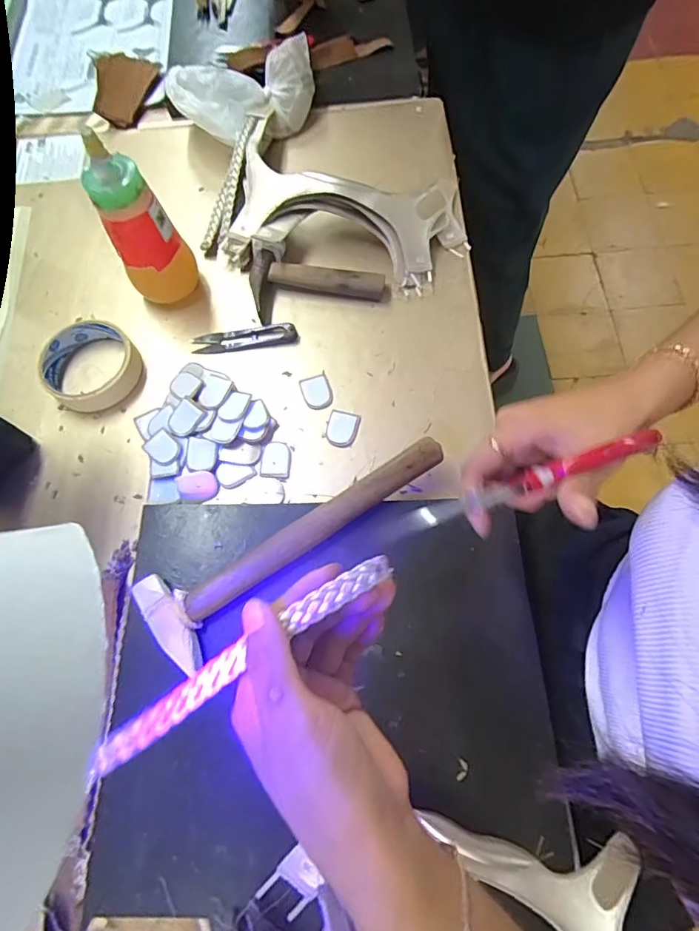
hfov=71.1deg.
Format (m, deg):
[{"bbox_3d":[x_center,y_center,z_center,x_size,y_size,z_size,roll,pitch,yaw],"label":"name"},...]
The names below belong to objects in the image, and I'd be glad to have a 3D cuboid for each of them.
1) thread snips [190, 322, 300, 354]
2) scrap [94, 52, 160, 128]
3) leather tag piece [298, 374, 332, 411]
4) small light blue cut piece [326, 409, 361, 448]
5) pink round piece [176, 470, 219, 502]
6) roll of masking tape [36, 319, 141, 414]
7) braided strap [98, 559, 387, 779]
[{"bbox_3d":[-0.102,-0.123,0.473,0.099,0.010,0.025,-9,70,-1],"label":"thread snips"},{"bbox_3d":[-0.278,-0.477,0.607,0.068,0.018,0.125,-7,70,0],"label":"scrap"},{"bbox_3d":[-0.030,-0.068,0.452,0.026,0.004,0.034,-17,70,-4],"label":"leather tag piece"},{"bbox_3d":[-0.007,-0.034,0.437,0.027,0.004,0.034,15,71,8],"label":"small light blue cut piece"},{"bbox_3d":[-0.130,0.018,0.419,0.033,0.006,0.025,-5,70,1],"label":"pink round piece"},{"bbox_3d":[-0.245,-0.096,0.460,0.083,0.025,0.085,-1,70,2],"label":"roll of masking tape"},{"bbox_3d":[-0.051,0.090,0.233,0.153,0.015,0.015,-35,72,-12],"label":"braided strap"}]

